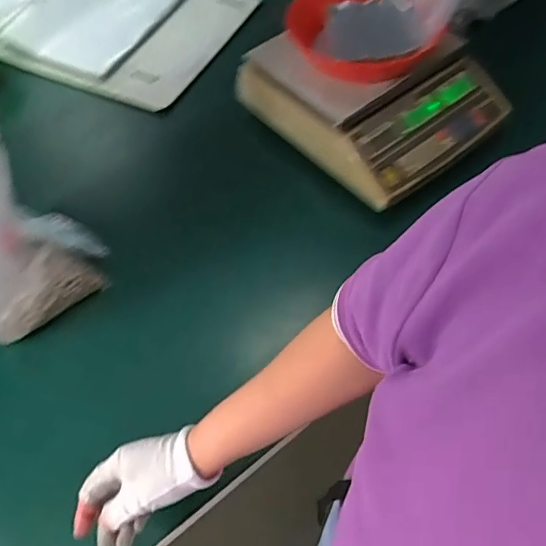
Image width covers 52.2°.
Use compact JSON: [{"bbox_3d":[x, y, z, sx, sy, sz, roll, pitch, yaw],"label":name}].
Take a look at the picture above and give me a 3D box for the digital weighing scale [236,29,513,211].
[{"bbox_3d":[0.141,-0.258,0.816,0.259,0.133,0.313,-38,63,-19],"label":"digital weighing scale"}]

